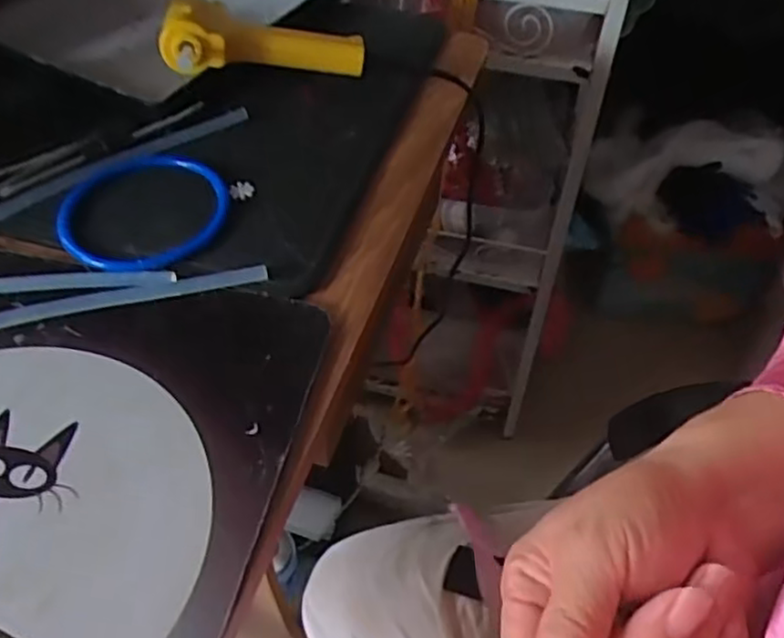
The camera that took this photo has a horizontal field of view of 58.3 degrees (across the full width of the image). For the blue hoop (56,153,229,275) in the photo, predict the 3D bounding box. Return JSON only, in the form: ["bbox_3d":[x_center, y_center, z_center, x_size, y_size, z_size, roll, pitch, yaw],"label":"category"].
[{"bbox_3d":[-0.132,-0.059,0.378,0.090,0.007,0.086,1,50,-1],"label":"blue hoop"}]

